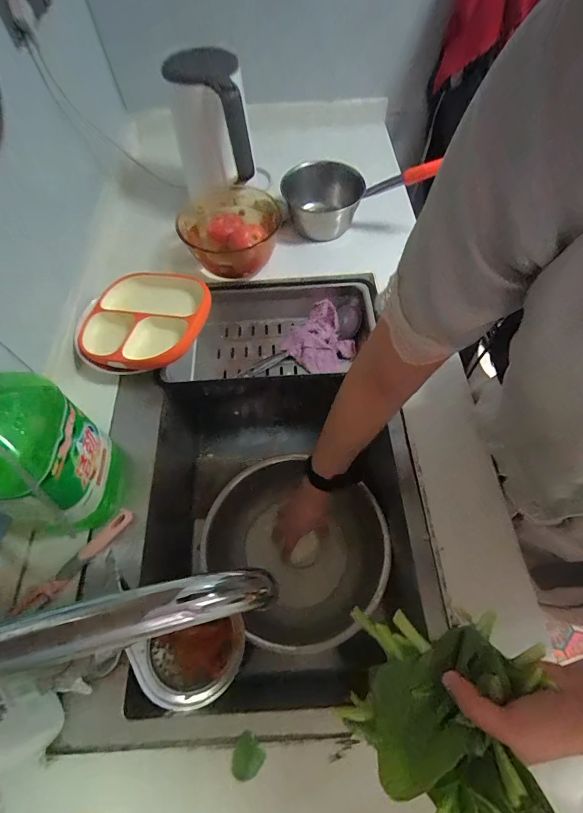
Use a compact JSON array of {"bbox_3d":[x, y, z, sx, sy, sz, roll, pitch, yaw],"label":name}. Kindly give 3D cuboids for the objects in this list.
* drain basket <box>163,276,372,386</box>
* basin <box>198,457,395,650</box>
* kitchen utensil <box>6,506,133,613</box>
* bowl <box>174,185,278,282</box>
[{"bbox_3d":[-0.030,-0.138,0.696,0.377,0.068,0.169,-9,62,-3],"label":"drain basket"},{"bbox_3d":[0.001,0.231,0.623,0.286,0.092,0.265,-1,62,2],"label":"basin"},{"bbox_3d":[-0.274,0.197,0.485,0.028,0.027,0.159,36,69,19],"label":"kitchen utensil"},{"bbox_3d":[-0.109,-0.327,0.702,0.175,0.090,0.174,-1,62,2],"label":"bowl"}]

